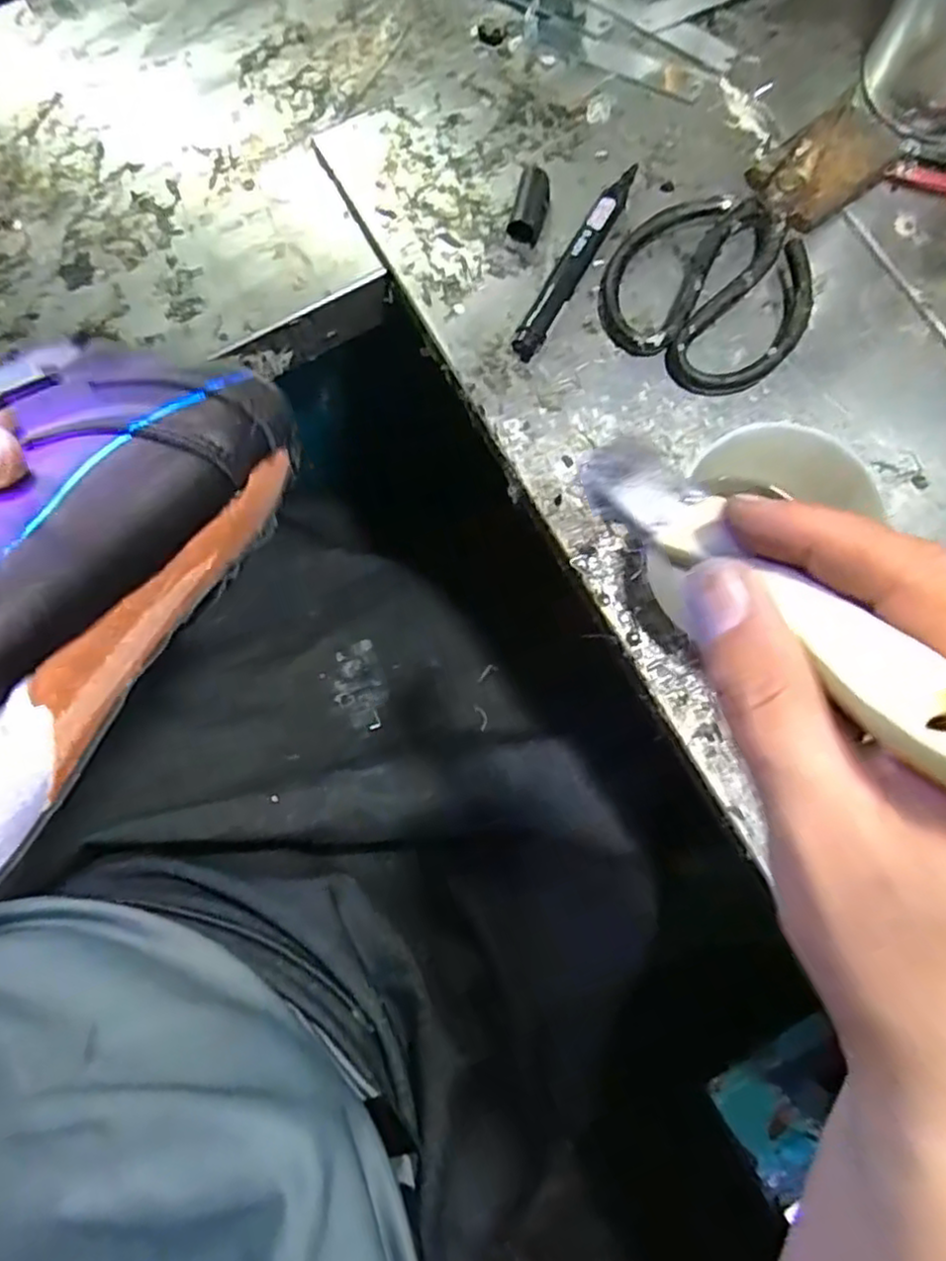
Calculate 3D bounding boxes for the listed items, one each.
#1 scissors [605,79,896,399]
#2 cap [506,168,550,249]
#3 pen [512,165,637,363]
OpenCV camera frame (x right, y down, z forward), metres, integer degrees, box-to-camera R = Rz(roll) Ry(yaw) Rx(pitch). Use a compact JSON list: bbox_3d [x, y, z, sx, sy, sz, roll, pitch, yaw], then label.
[{"bbox_3d":[0.151,-0.220,0.381,0.106,0.022,0.191,33,82,7],"label":"scissors"},{"bbox_3d":[0.032,-0.237,0.389,0.019,0.017,0.036,13,80,4],"label":"cap"},{"bbox_3d":[0.058,-0.203,0.380,0.014,0.018,0.124,30,81,7],"label":"pen"}]

